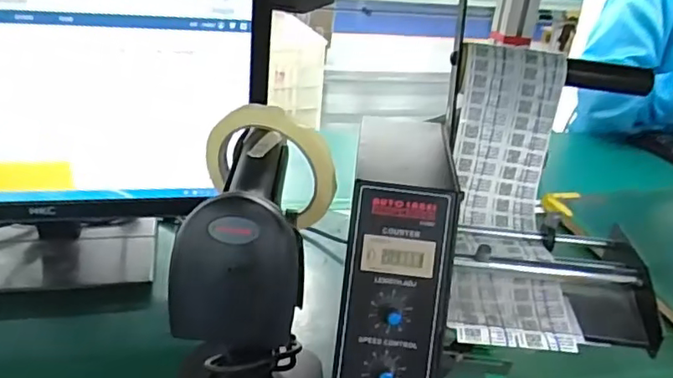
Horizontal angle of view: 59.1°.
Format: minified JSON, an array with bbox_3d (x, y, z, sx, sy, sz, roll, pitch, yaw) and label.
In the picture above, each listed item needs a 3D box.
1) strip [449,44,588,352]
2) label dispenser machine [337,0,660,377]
[{"bbox_3d":[0.133,0.007,0.468,0.084,0.064,0.239,4,66,3],"label":"strip"},{"bbox_3d":[0.120,0.026,0.440,0.209,0.206,0.202,5,25,5],"label":"label dispenser machine"}]

